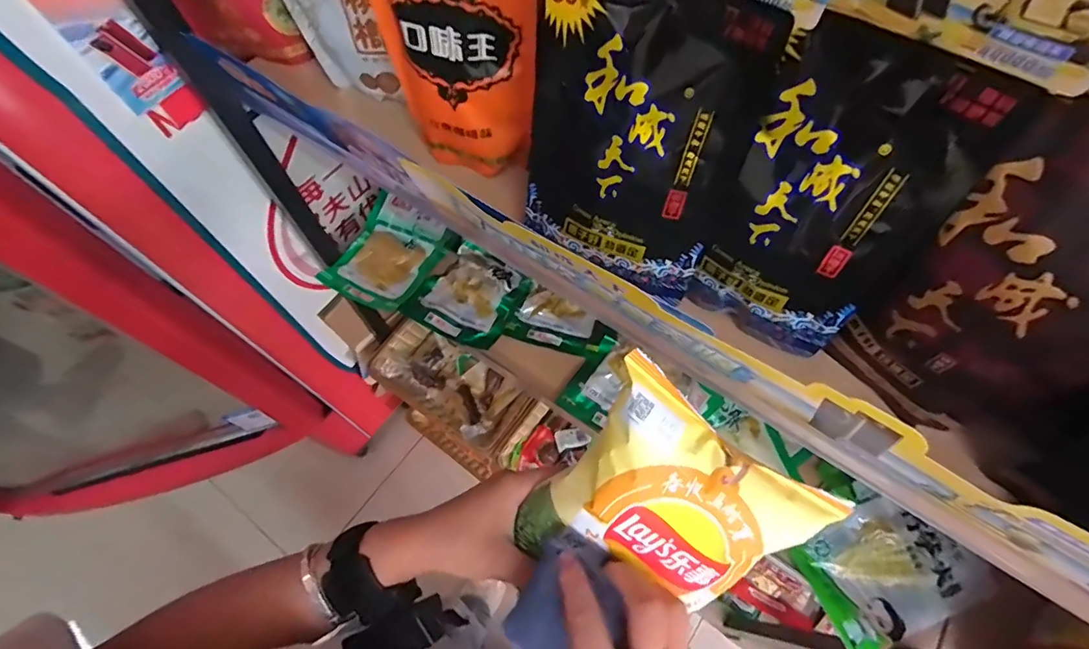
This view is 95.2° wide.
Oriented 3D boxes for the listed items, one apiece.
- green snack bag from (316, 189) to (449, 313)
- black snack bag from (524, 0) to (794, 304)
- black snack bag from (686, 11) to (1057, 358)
[{"bbox_3d":[-0.255,-0.114,0.818,0.149,0.037,0.186,26,67,14],"label":"green snack bag"},{"bbox_3d":[0.056,-0.118,0.336,0.138,0.189,0.019,24,43,13],"label":"black snack bag"},{"bbox_3d":[0.168,-0.062,0.307,0.111,0.202,0.040,29,47,11],"label":"black snack bag"}]

